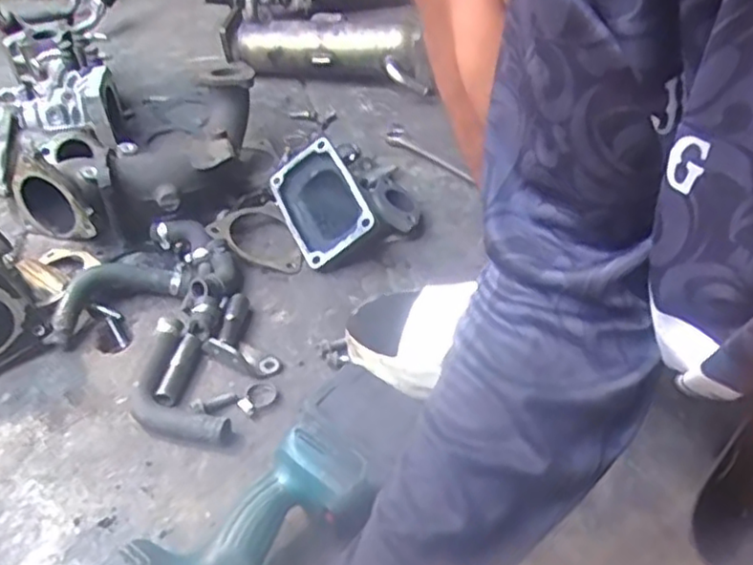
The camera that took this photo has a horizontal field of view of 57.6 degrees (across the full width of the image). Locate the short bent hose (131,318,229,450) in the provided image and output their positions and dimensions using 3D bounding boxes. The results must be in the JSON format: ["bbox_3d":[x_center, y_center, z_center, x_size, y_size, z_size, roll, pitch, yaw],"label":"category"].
[{"bbox_3d":[-0.199,0.104,0.658,0.074,0.036,0.153,-19,45,-24],"label":"short bent hose"}]

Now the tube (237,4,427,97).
[{"bbox_3d":[-0.072,-0.393,1.146,0.331,0.124,0.112,10,38,1],"label":"tube"}]

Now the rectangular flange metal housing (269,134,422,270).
[{"bbox_3d":[-0.033,-0.107,0.856,0.163,0.077,0.165,-14,43,-19],"label":"rectangular flange metal housing"}]

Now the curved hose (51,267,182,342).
[{"bbox_3d":[-0.292,0.010,0.751,0.144,0.031,0.058,-29,49,-31],"label":"curved hose"}]

